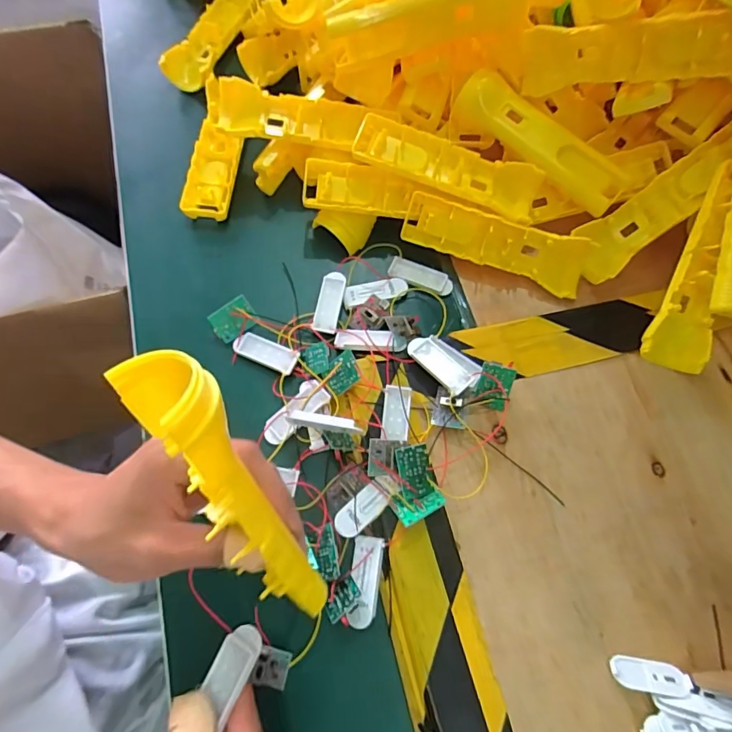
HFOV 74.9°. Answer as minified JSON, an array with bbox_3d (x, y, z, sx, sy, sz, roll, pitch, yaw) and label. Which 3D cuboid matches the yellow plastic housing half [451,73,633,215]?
[{"bbox_3d":[0.150,-0.196,0.413,0.159,0.038,0.042,41,72,13],"label":"yellow plastic housing half"}]

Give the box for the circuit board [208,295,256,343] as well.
[{"bbox_3d":[-0.111,-0.039,0.400,0.036,0.004,0.027,-33,103,-1],"label":"circuit board"}]

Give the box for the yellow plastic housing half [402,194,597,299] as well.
[{"bbox_3d":[0.112,-0.108,0.417,0.156,0.046,0.023,18,27,3],"label":"yellow plastic housing half"}]

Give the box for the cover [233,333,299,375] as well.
[{"bbox_3d":[-0.083,-0.012,0.395,0.056,0.009,0.022,26,69,8],"label":"cover"}]

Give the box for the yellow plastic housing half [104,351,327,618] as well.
[{"bbox_3d":[-0.052,0.067,0.209,0.034,0.161,0.048,-28,33,-13],"label":"yellow plastic housing half"}]

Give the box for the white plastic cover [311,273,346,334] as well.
[{"bbox_3d":[-0.032,-0.054,0.410,0.020,0.011,0.055,10,68,1],"label":"white plastic cover"}]

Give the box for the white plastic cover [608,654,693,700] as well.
[{"bbox_3d":[0.183,0.200,0.308,0.049,0.005,0.020,9,42,2],"label":"white plastic cover"}]

